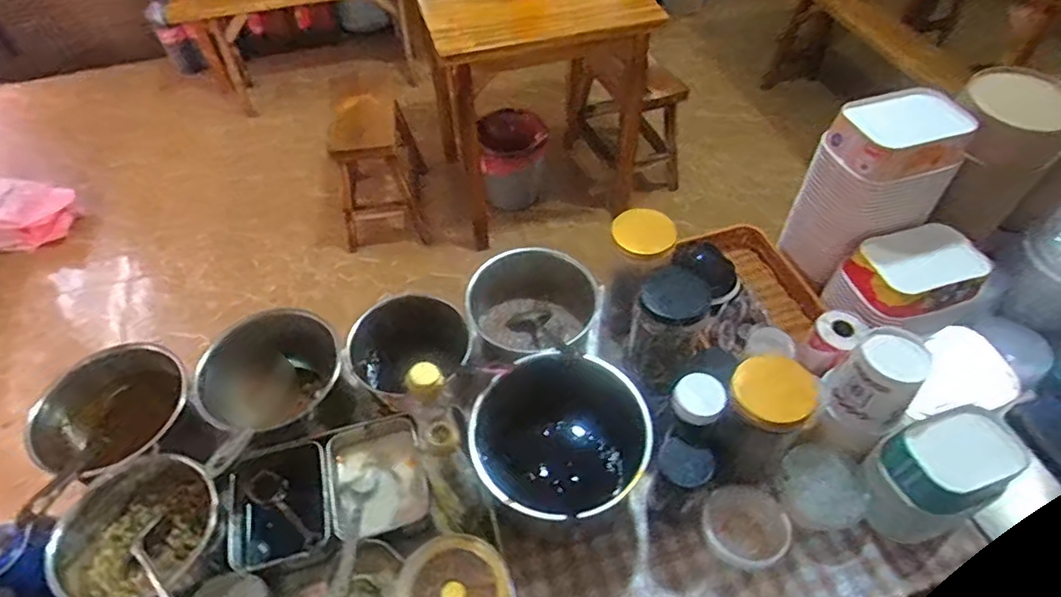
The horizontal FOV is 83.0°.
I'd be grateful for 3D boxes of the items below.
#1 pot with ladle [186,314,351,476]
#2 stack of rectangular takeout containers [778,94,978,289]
[{"bbox_3d":[-0.324,0.108,0.745,0.158,0.079,0.193,37,60,26],"label":"pot with ladle"},{"bbox_3d":[0.474,-0.151,0.842,0.174,0.254,0.104,-21,54,-16],"label":"stack of rectangular takeout containers"}]

